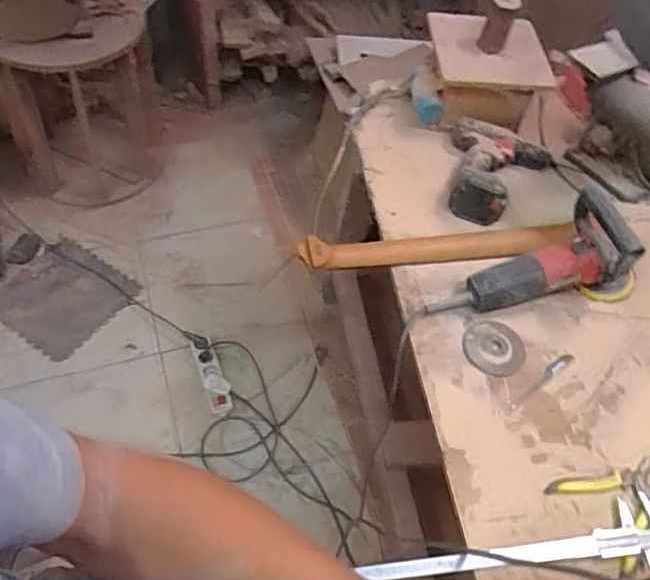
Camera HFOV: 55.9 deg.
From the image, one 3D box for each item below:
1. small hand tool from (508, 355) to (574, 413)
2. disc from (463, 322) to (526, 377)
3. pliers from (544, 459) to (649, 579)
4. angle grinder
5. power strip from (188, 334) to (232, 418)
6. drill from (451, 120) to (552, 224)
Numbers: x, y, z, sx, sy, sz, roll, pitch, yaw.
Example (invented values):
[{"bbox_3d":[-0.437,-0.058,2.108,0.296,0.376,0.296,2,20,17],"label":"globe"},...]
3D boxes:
[{"bbox_3d":[0.300,0.125,0.851,0.132,0.004,0.016,-30,63,-24],"label":"small hand tool"},{"bbox_3d":[0.242,0.083,0.875,0.086,0.008,0.079,3,54,-4],"label":"disc"},{"bbox_3d":[0.367,0.259,0.758,0.144,0.013,0.122,-27,61,-22],"label":"pliers"},{"bbox_3d":[0.304,-0.026,0.863,0.286,0.153,0.120,-19,59,-18],"label":"angle grinder"},{"bbox_3d":[-0.290,0.213,1.557,0.063,0.042,0.227,-17,58,-17],"label":"power strip"},{"bbox_3d":[0.292,-0.205,1.040,0.173,0.064,0.196,18,55,7],"label":"drill"}]

